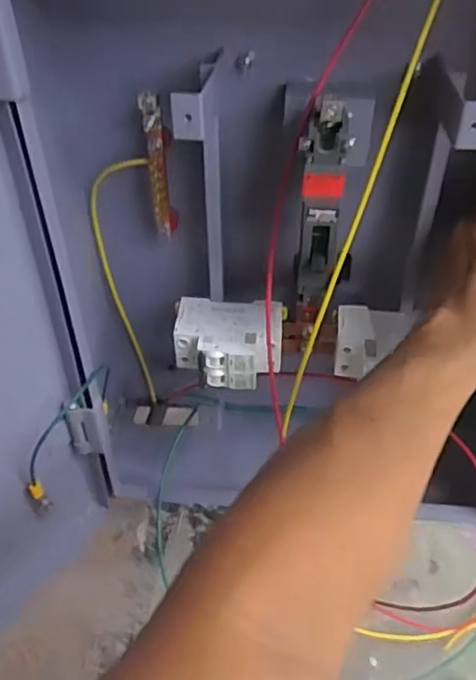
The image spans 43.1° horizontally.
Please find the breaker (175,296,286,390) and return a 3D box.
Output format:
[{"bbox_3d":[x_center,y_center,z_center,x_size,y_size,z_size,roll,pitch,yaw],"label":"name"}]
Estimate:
[{"bbox_3d":[-0.007,0.000,0.489,0.089,0.035,0.075,5,49,6],"label":"breaker"}]

